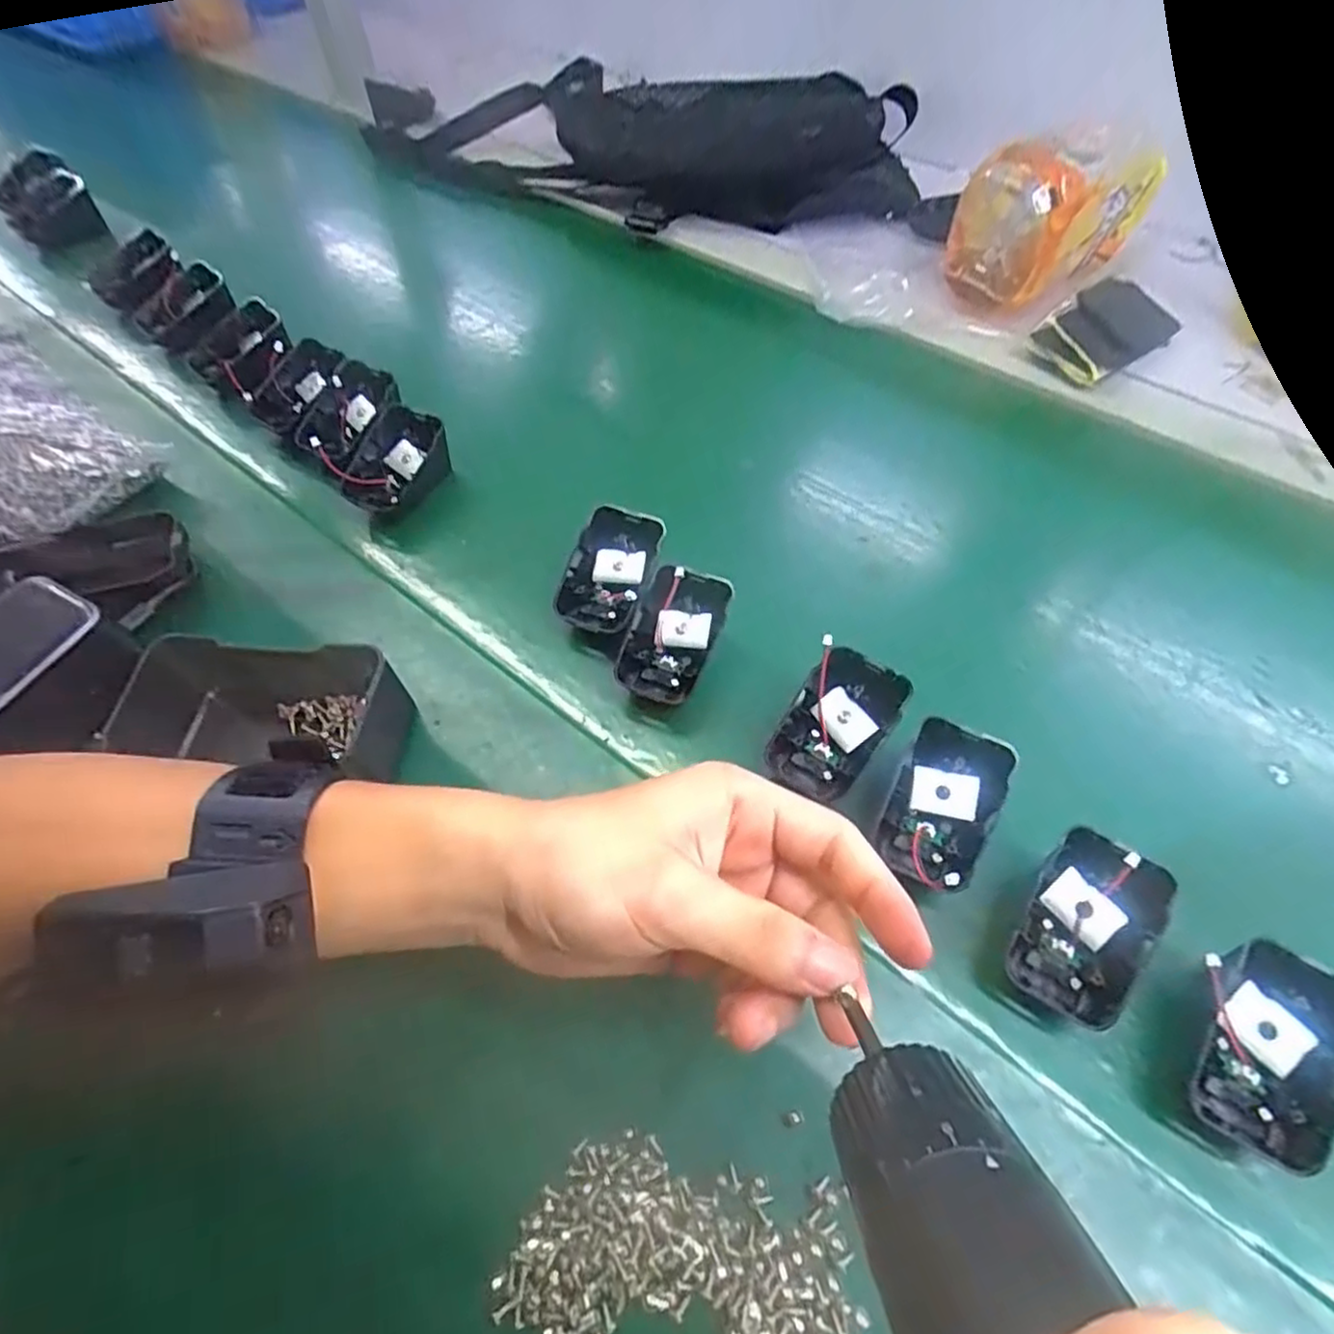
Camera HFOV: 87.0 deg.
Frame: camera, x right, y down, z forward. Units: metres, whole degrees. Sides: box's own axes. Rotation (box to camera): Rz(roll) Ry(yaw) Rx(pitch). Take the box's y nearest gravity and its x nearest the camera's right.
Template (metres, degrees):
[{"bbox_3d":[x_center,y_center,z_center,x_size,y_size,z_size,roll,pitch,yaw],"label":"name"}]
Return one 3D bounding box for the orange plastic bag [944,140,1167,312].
[{"bbox_3d":[0.283,-0.336,0.522,0.139,0.092,0.075,-33,61,-18],"label":"orange plastic bag"}]

